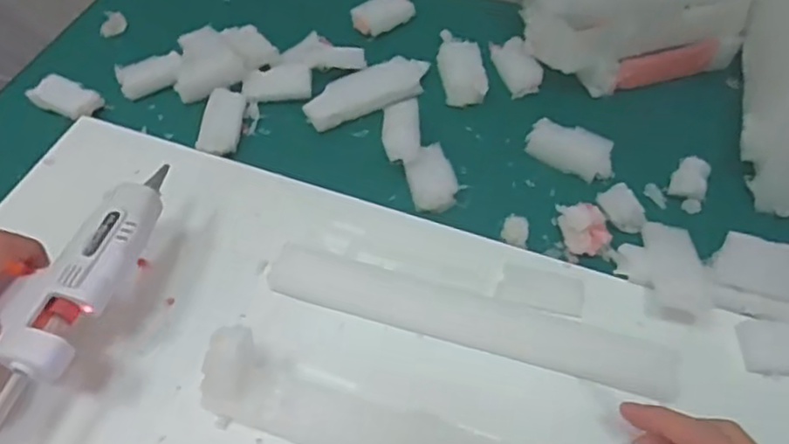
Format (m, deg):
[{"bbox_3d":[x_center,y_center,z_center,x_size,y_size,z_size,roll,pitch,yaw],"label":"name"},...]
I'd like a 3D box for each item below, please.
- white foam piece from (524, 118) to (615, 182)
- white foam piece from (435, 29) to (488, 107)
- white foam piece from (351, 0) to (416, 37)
[{"bbox_3d":[0.131,-0.054,0.500,0.065,0.017,0.029,27,59,19],"label":"white foam piece"},{"bbox_3d":[0.055,-0.125,0.550,0.035,0.023,0.062,-9,55,-5],"label":"white foam piece"},{"bbox_3d":[-0.010,-0.186,0.599,0.058,0.015,0.028,-32,60,-20],"label":"white foam piece"}]

